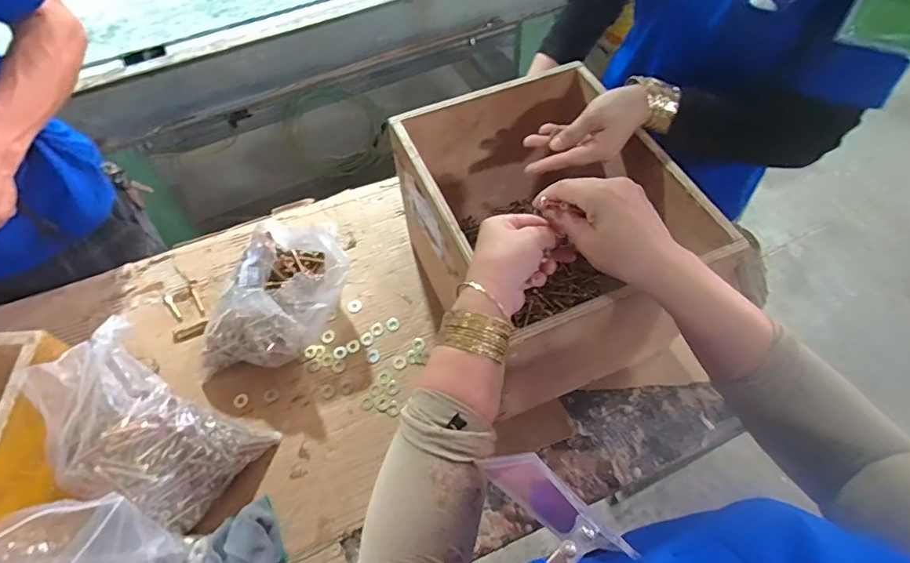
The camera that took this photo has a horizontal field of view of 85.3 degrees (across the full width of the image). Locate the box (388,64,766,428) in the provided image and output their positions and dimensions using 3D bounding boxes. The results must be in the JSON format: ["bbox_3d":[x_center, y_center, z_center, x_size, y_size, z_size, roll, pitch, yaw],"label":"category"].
[{"bbox_3d":[0.105,-0.058,0.630,0.263,0.230,0.337,-22,59,-11],"label":"box"}]

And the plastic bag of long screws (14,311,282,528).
[{"bbox_3d":[-0.351,0.170,0.558,0.209,0.154,0.161,24,62,16],"label":"plastic bag of long screws"}]

